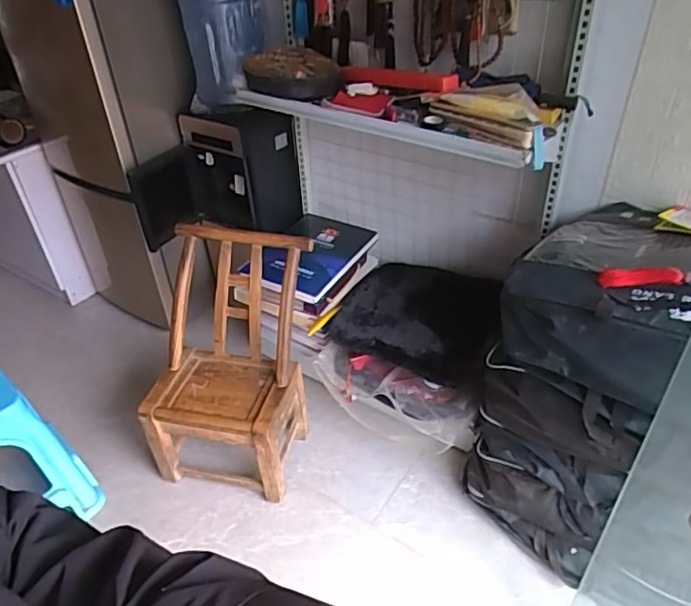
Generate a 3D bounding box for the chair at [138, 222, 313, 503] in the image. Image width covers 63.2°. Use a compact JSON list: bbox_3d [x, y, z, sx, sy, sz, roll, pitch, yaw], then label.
[{"bbox_3d":[-0.348,0.180,1.661,0.418,0.619,0.502,6,39,11],"label":"chair"}]

